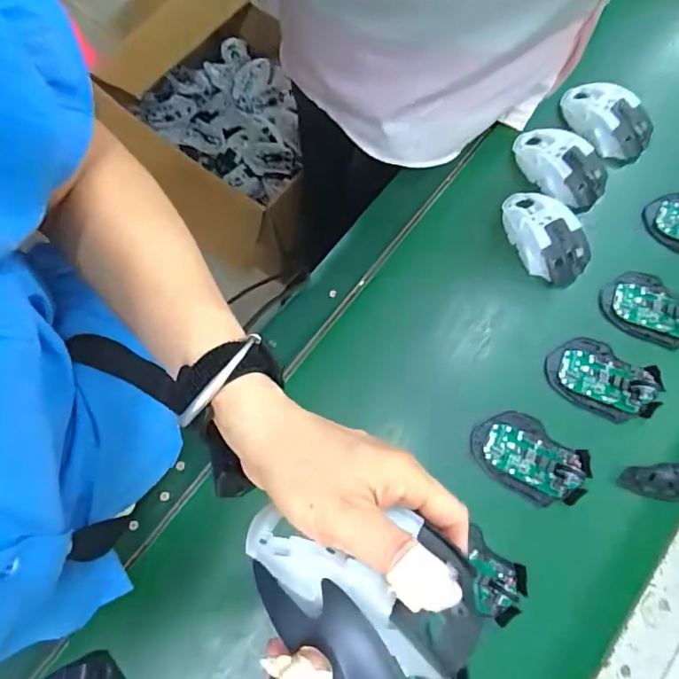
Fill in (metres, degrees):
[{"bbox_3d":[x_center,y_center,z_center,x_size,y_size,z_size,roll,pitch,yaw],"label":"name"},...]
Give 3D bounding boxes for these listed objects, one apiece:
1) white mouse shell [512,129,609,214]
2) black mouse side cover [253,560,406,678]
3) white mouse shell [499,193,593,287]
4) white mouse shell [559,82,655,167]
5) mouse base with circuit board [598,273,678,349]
[{"bbox_3d":[0.258,-0.204,0.596,0.116,0.035,0.064,42,78,9],"label":"white mouse shell"},{"bbox_3d":[0.000,0.130,0.216,0.096,0.012,0.034,37,77,23],"label":"black mouse side cover"},{"bbox_3d":[0.232,-0.119,0.571,0.063,0.034,0.114,-24,77,-8],"label":"white mouse shell"},{"bbox_3d":[0.322,-0.263,0.616,0.112,0.033,0.065,31,76,6],"label":"white mouse shell"},{"bbox_3d":[0.349,-0.037,0.557,0.115,0.023,0.073,17,75,2],"label":"mouse base with circuit board"}]

